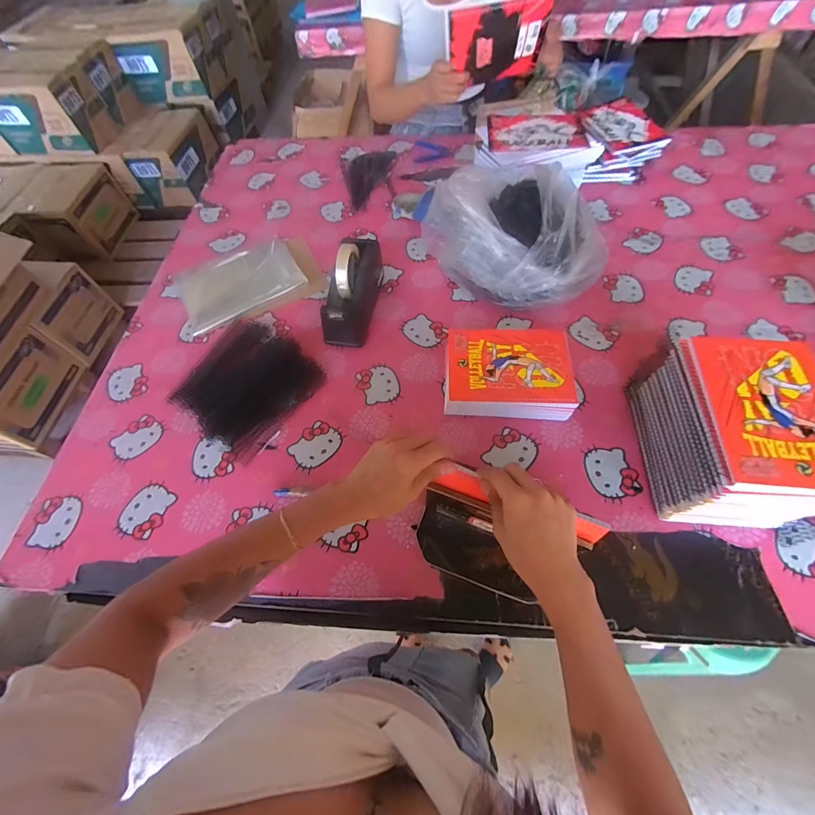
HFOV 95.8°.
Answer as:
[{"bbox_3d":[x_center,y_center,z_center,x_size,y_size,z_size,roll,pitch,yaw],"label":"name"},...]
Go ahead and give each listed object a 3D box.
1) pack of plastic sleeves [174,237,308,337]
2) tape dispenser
[{"bbox_3d":[-0.369,-0.282,0.807,0.255,0.024,0.197,-25,62,-11],"label":"pack of plastic sleeves"},{"bbox_3d":[-0.101,-0.225,0.699,0.070,0.121,0.205,10,61,9],"label":"tape dispenser"}]

